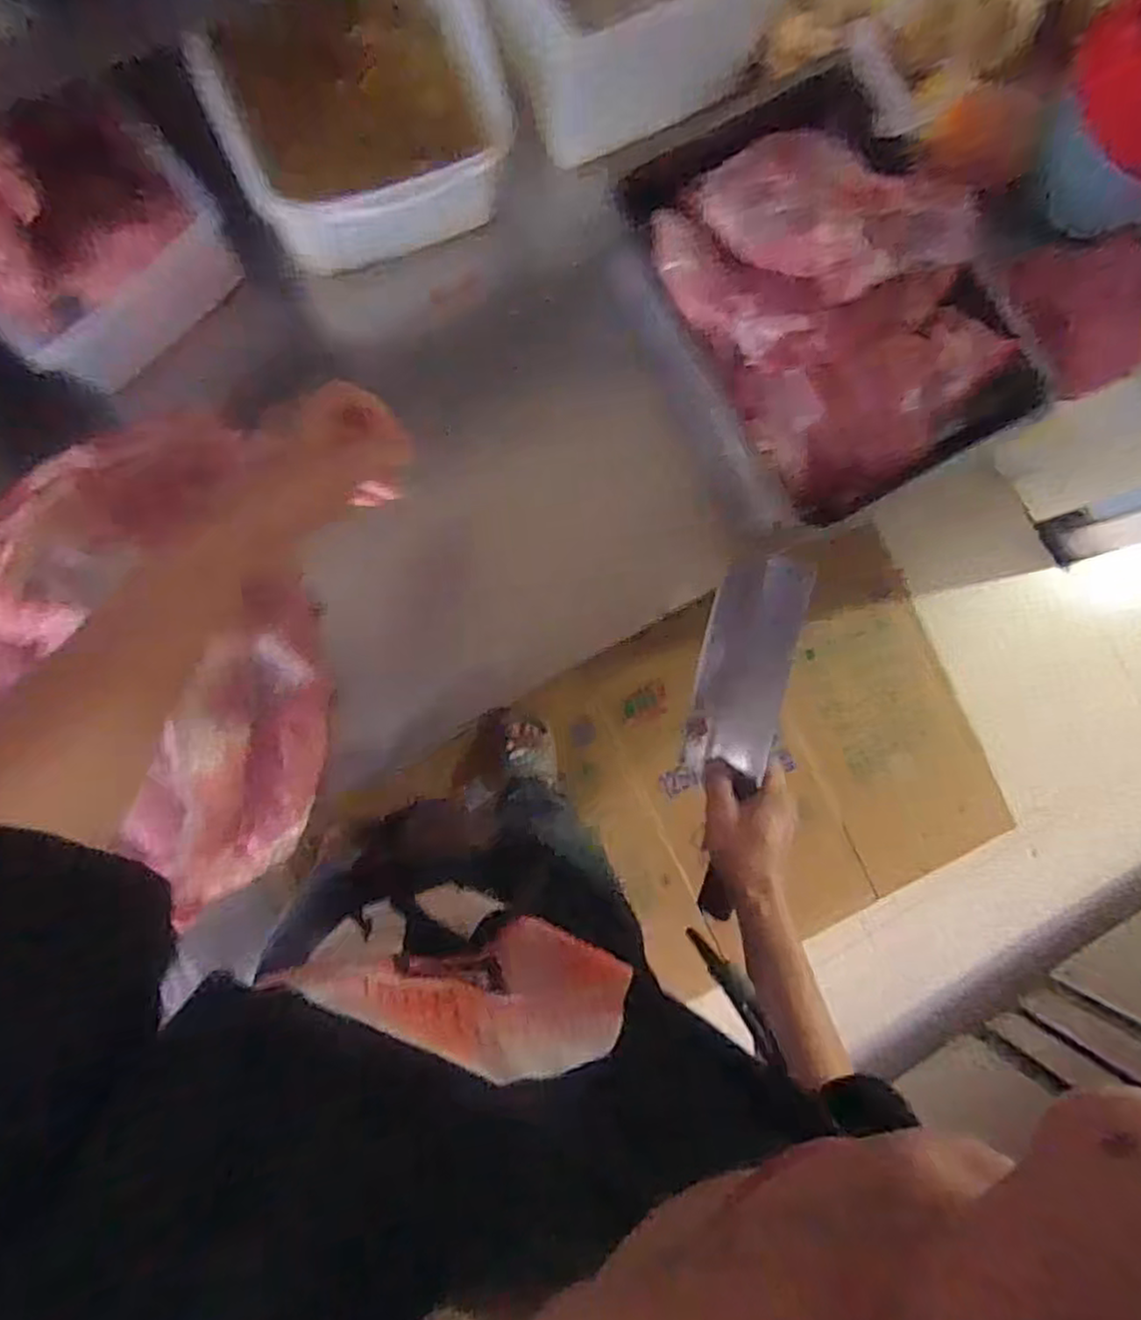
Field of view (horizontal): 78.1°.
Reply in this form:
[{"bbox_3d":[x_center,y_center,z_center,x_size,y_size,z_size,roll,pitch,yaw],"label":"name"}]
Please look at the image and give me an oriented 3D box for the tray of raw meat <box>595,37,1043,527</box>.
[{"bbox_3d":[0.238,-0.324,0.611,0.295,0.101,0.363,-32,90,-5],"label":"tray of raw meat"}]

